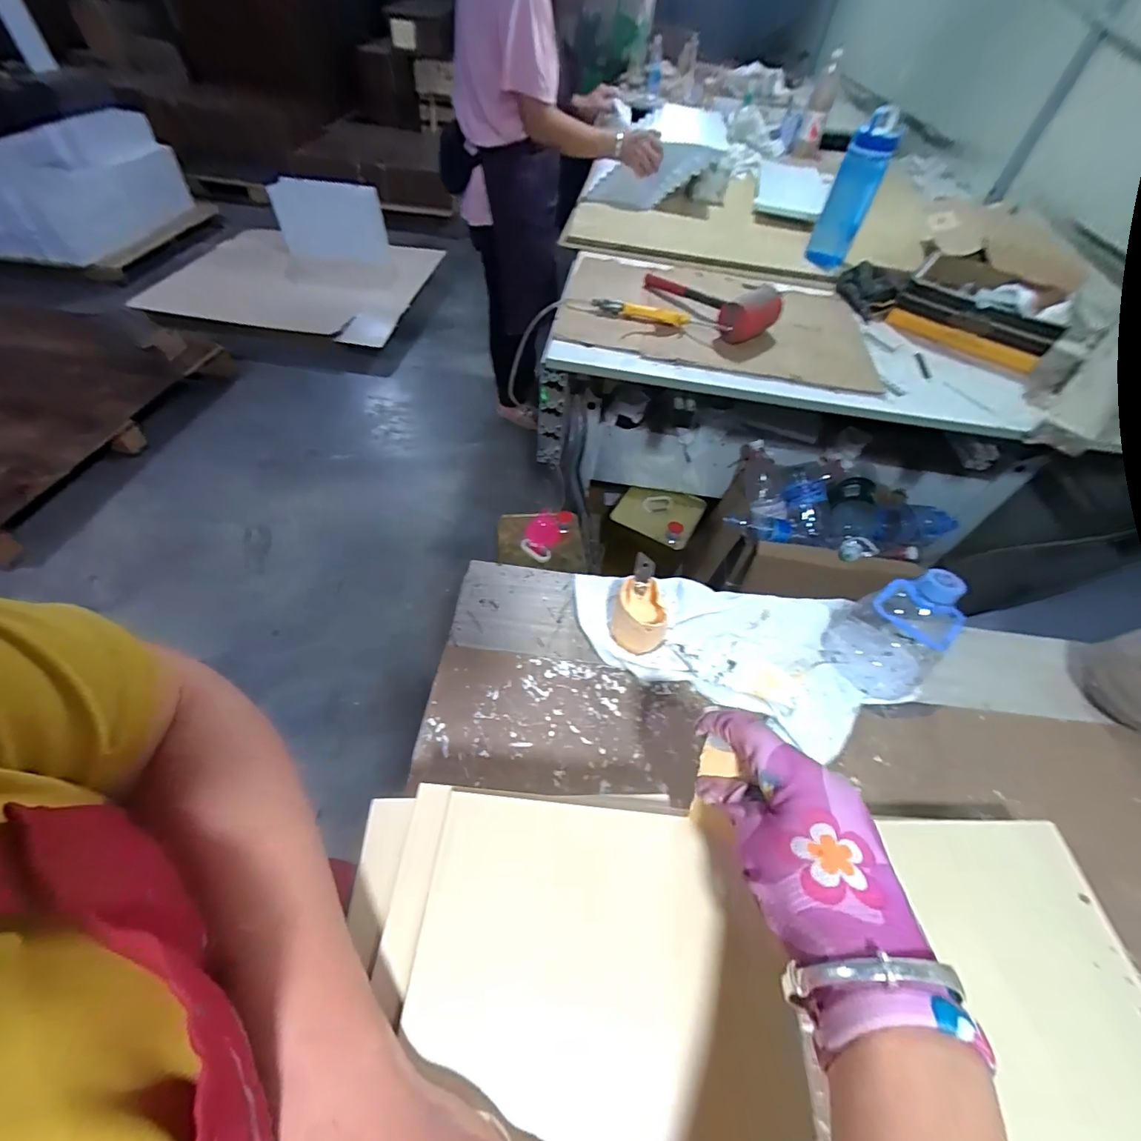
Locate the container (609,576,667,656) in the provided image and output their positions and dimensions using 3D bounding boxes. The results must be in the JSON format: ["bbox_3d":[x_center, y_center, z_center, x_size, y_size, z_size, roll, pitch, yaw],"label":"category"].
[{"bbox_3d":[0.070,0.050,0.487,0.055,0.069,0.055,3,52,-3],"label":"container"}]

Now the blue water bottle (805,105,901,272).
[{"bbox_3d":[0.667,-0.894,1.151,0.099,0.286,0.110,25,54,14],"label":"blue water bottle"}]

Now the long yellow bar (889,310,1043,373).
[{"bbox_3d":[0.840,-0.502,1.051,0.297,0.038,0.033,36,57,21],"label":"long yellow bar"}]

